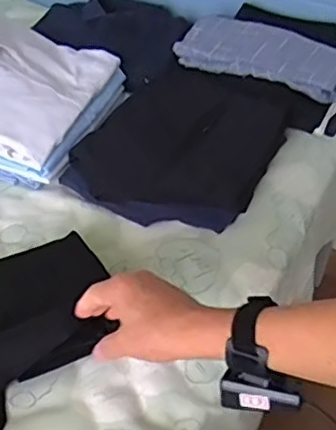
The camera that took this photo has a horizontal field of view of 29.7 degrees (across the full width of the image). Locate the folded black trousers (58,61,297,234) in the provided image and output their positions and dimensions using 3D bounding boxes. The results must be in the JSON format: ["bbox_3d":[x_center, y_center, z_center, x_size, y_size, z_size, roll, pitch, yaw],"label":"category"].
[{"bbox_3d":[0.032,-0.127,0.955,0.248,0.103,0.316,19,43,18],"label":"folded black trousers"}]

